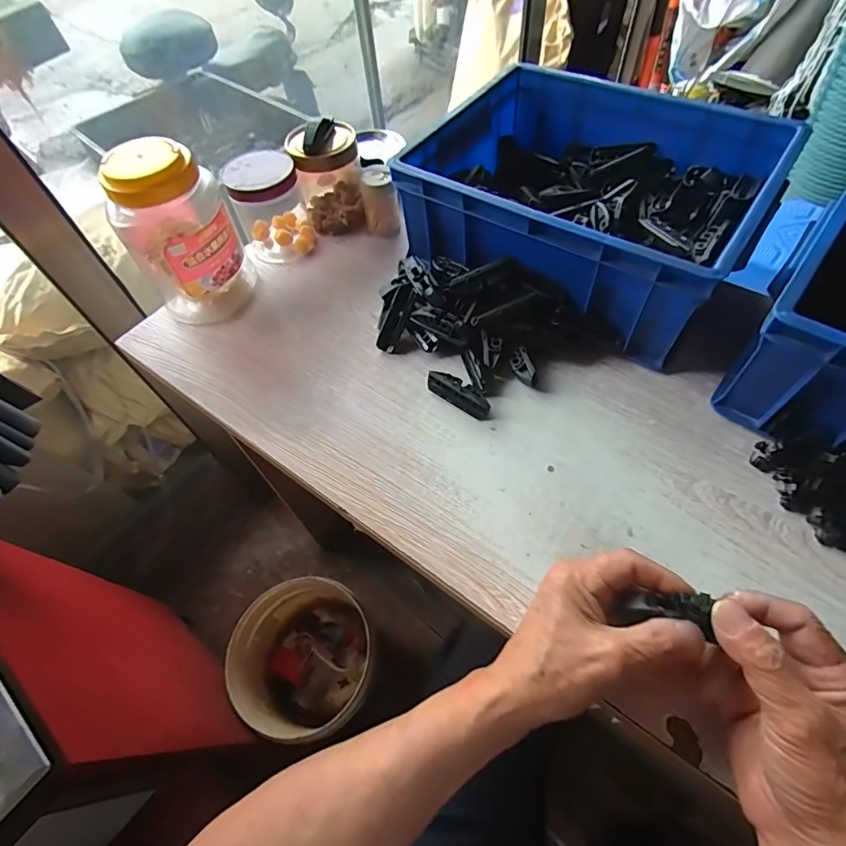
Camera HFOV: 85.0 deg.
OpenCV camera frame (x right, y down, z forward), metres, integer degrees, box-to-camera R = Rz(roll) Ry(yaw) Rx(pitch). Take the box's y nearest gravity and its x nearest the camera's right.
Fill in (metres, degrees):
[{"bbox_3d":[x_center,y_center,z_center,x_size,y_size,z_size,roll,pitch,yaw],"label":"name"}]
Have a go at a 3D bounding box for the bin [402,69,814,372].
[{"bbox_3d":[0.178,-0.248,0.518,0.335,0.133,0.267,29,65,21],"label":"bin"}]

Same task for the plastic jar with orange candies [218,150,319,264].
[{"bbox_3d":[-0.193,-0.270,0.586,0.087,0.116,0.102,-15,58,-5],"label":"plastic jar with orange candies"}]

